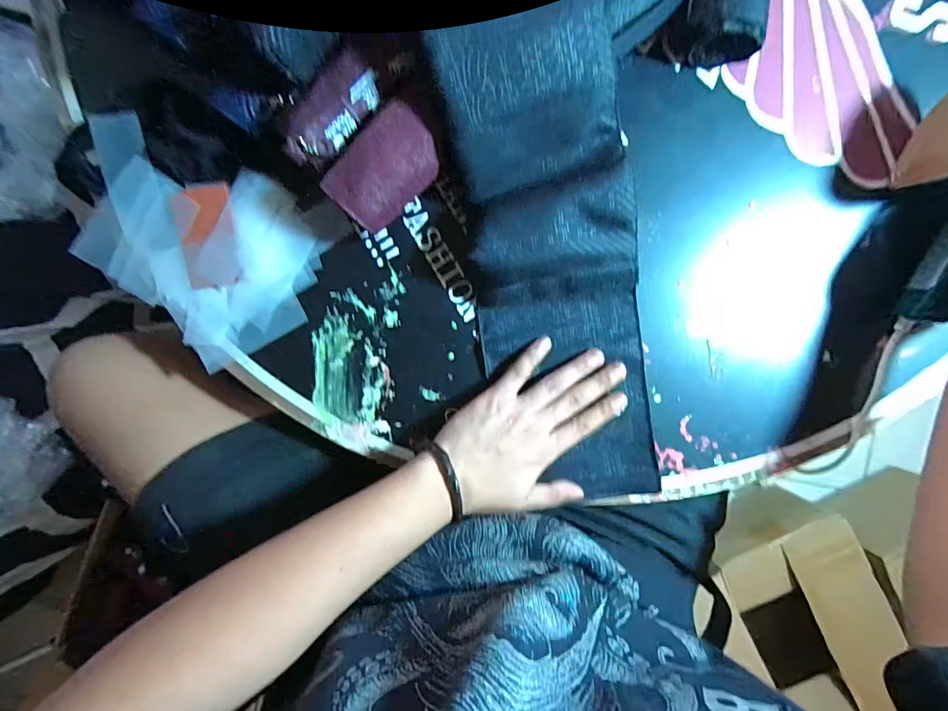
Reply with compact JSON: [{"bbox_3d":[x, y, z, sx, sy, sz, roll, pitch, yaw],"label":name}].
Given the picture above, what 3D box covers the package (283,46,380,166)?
[{"bbox_3d":[-0.111,-0.190,0.349,0.041,0.022,0.091,40,91,-27],"label":"package"}]

